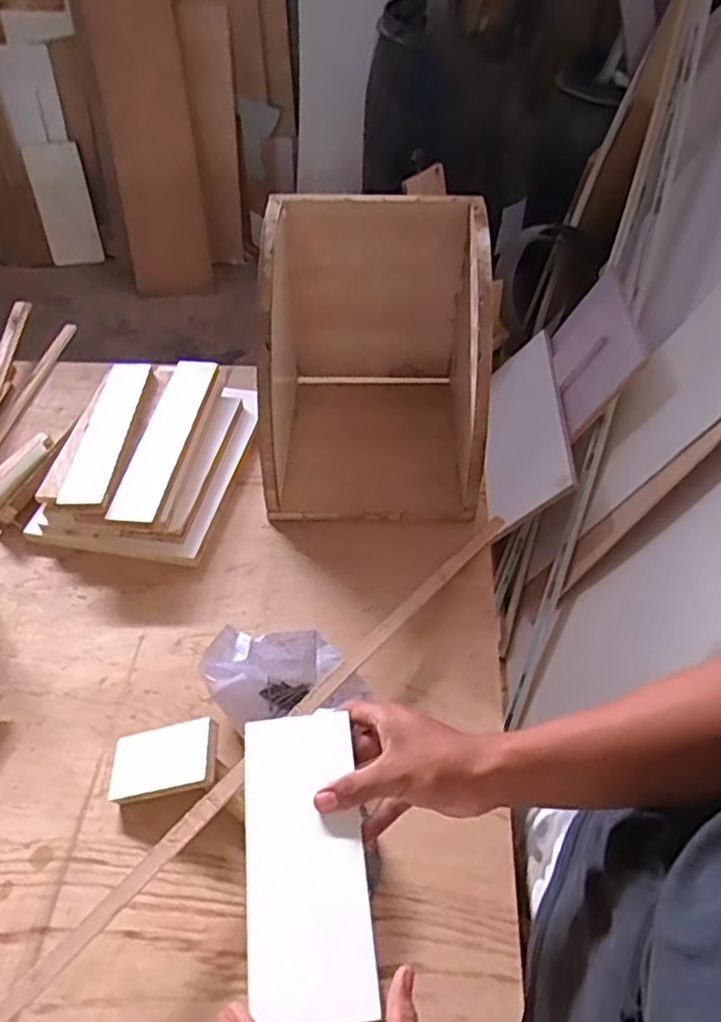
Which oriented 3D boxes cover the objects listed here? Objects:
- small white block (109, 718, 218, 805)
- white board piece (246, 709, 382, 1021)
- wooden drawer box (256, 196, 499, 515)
[{"bbox_3d":[-0.200,0.254,0.660,0.114,0.016,0.066,-15,52,15],"label":"small white block"},{"bbox_3d":[-0.041,0.252,0.478,0.085,0.014,0.201,-7,55,-5],"label":"white board piece"},{"bbox_3d":[0.013,-0.202,0.889,0.296,0.319,0.302,1,49,2],"label":"wooden drawer box"}]

